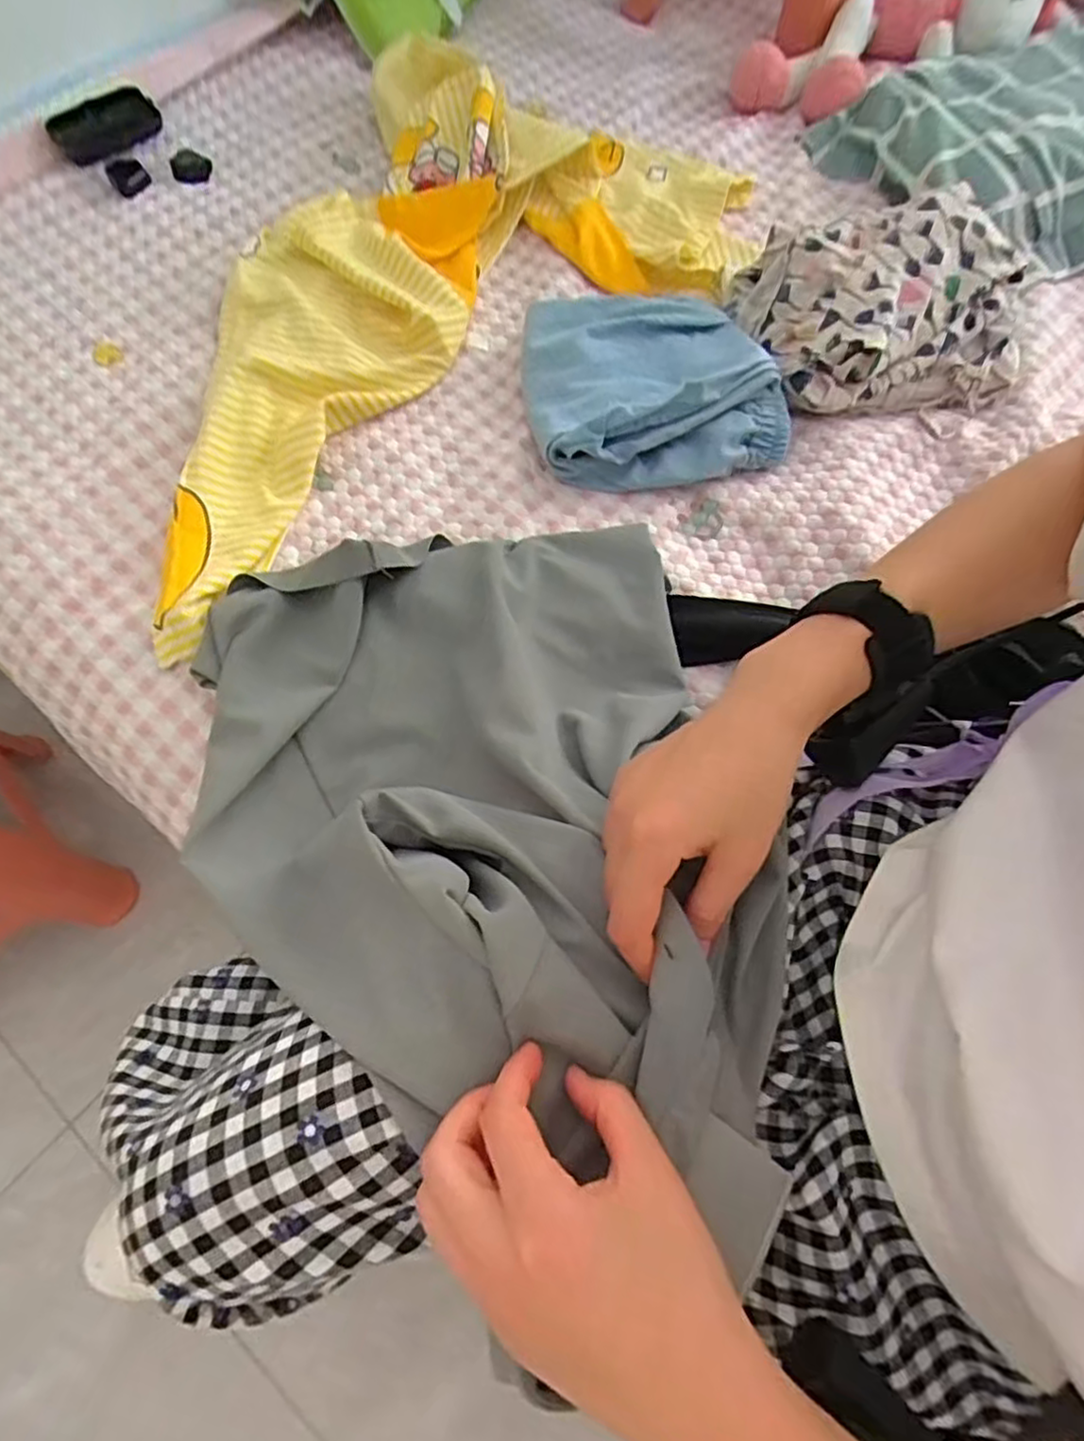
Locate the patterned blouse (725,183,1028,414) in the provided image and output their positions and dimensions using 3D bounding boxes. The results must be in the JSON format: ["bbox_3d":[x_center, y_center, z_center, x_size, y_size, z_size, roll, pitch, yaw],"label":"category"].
[{"bbox_3d":[0.325,-0.394,0.670,0.259,0.095,0.168,-11,68,-7],"label":"patterned blouse"}]

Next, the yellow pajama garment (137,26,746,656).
[{"bbox_3d":[-0.132,-0.442,0.691,0.764,0.096,0.418,-40,74,-15],"label":"yellow pajama garment"}]

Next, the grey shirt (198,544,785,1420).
[{"bbox_3d":[-0.056,0.018,0.429,0.333,0.165,0.415,-6,68,-3],"label":"grey shirt"}]

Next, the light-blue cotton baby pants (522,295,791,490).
[{"bbox_3d":[0.104,-0.316,0.647,0.229,0.057,0.192,-5,68,-2],"label":"light-blue cotton baby pants"}]

